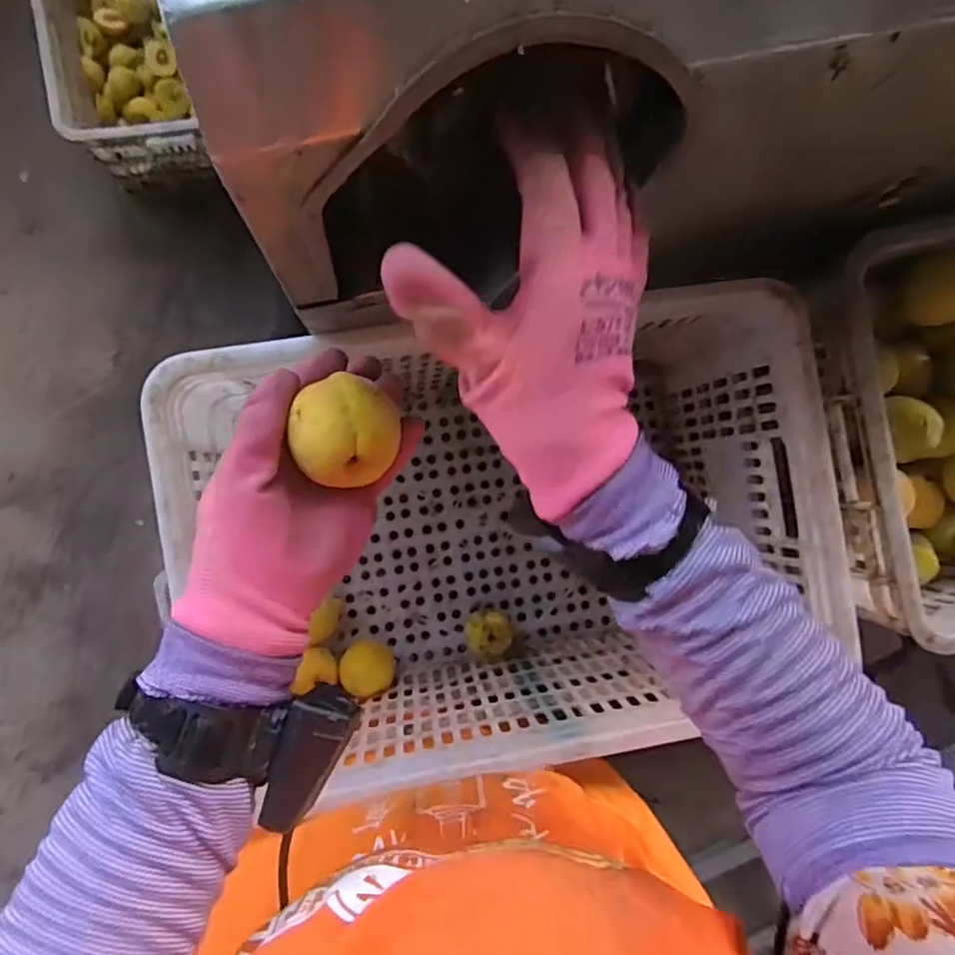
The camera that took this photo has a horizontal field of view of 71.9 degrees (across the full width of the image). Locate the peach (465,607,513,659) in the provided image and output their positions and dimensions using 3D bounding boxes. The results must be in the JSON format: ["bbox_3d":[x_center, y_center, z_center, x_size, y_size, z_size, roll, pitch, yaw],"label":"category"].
[{"bbox_3d":[0.013,0.175,0.740,0.059,0.059,0.054,25,87,-6],"label":"peach"}]

